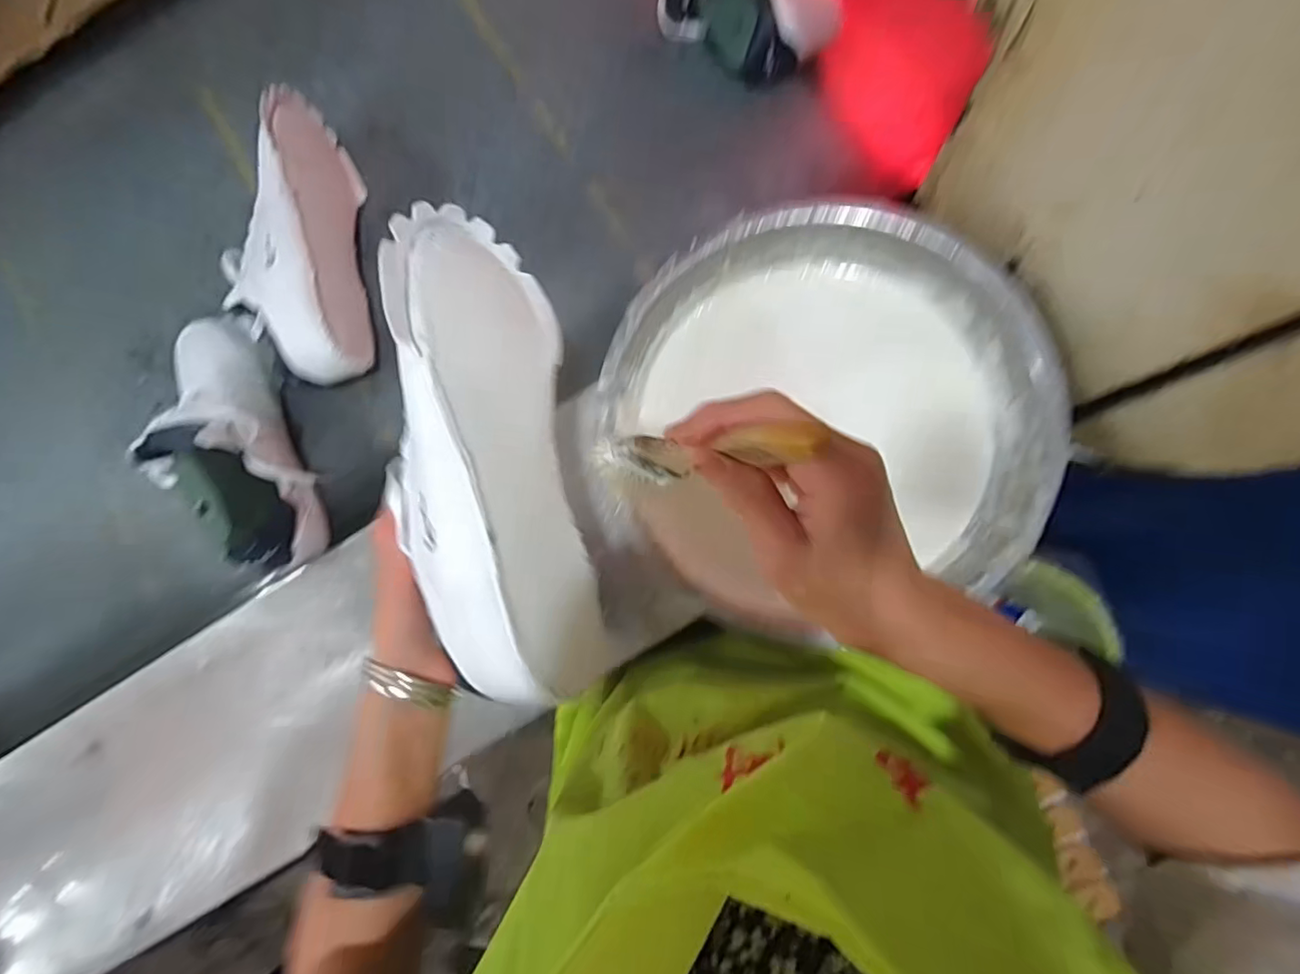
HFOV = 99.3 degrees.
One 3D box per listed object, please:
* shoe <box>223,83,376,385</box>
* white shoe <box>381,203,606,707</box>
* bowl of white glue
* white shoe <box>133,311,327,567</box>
[{"bbox_3d":[-0.370,-0.257,0.578,0.130,0.103,0.309,-12,82,5],"label":"shoe"},{"bbox_3d":[-0.110,-0.020,0.345,0.095,0.113,0.297,-19,80,38],"label":"white shoe"},{"bbox_3d":[0.132,-0.066,0.458,0.323,0.108,0.295,-1,83,6],"label":"bowl of white glue"},{"bbox_3d":[-0.428,-0.058,0.553,0.125,0.124,0.297,-15,82,5],"label":"white shoe"}]

